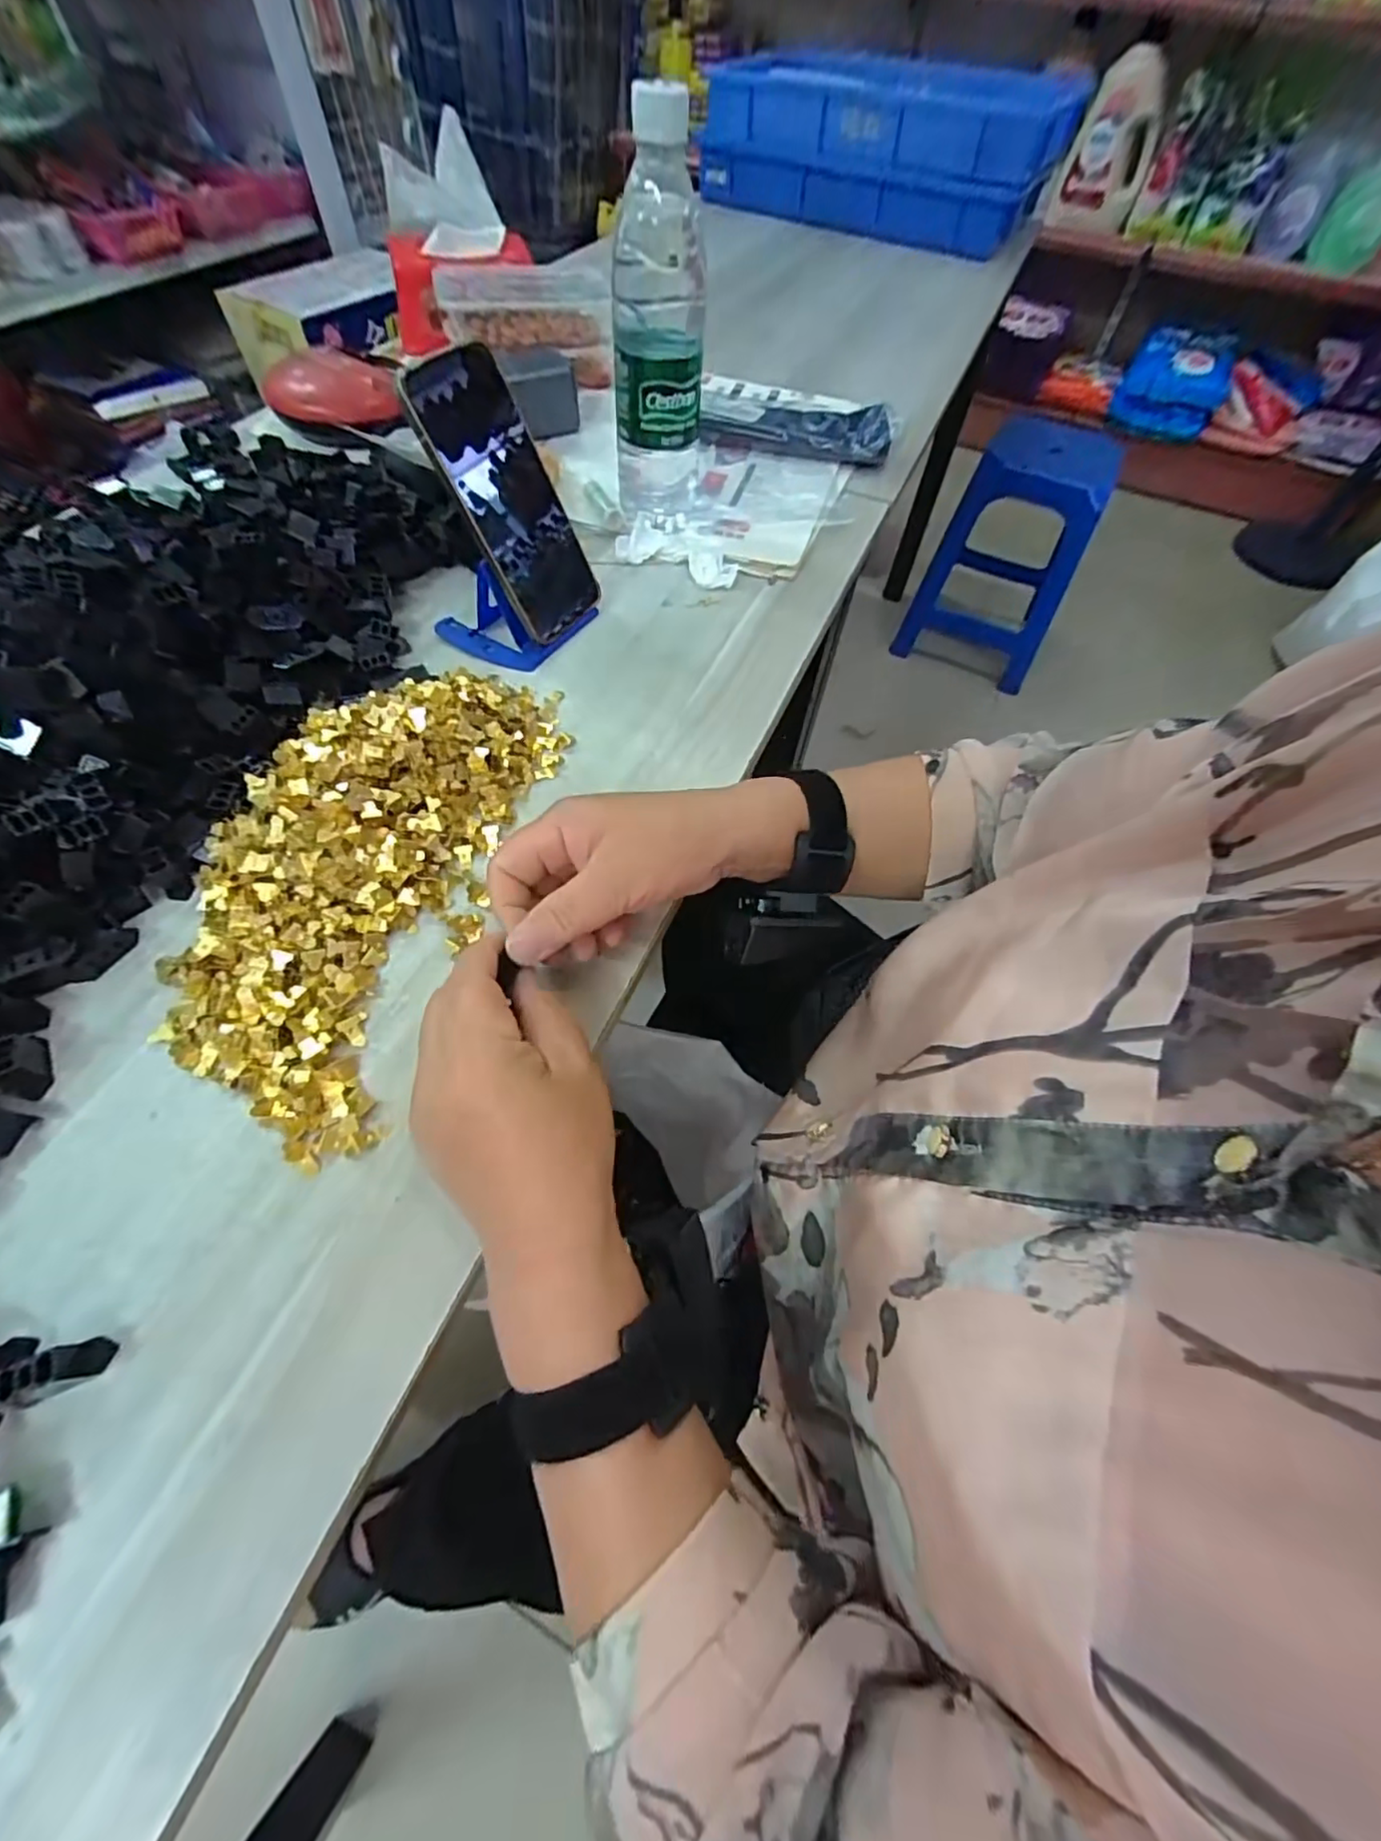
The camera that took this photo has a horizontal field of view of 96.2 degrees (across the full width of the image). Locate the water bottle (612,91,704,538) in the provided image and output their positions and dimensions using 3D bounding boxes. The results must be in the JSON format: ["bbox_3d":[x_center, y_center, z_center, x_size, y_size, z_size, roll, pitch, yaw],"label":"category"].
[{"bbox_3d":[-0.025,-0.408,0.450,0.067,0.228,0.068,1,59,-3],"label":"water bottle"}]

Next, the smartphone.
[{"bbox_3d":[-0.114,-0.273,0.411,0.073,0.158,0.012,-42,43,-22],"label":"smartphone"}]

